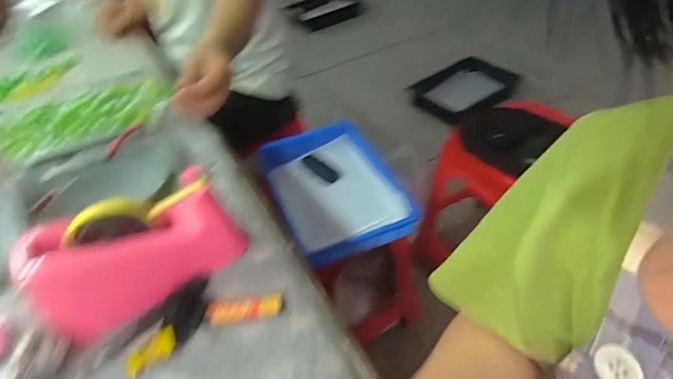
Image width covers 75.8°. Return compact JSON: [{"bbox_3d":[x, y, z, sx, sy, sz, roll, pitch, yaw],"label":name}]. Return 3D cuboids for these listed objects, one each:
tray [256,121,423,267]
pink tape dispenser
[{"bbox_3d":[-0.005,-0.002,0.928,0.242,0.067,0.348,-19,45,-15],"label":"tray"},{"bbox_3d":[-0.198,0.062,0.444,0.197,0.100,0.065,-26,45,-21],"label":"pink tape dispenser"}]

